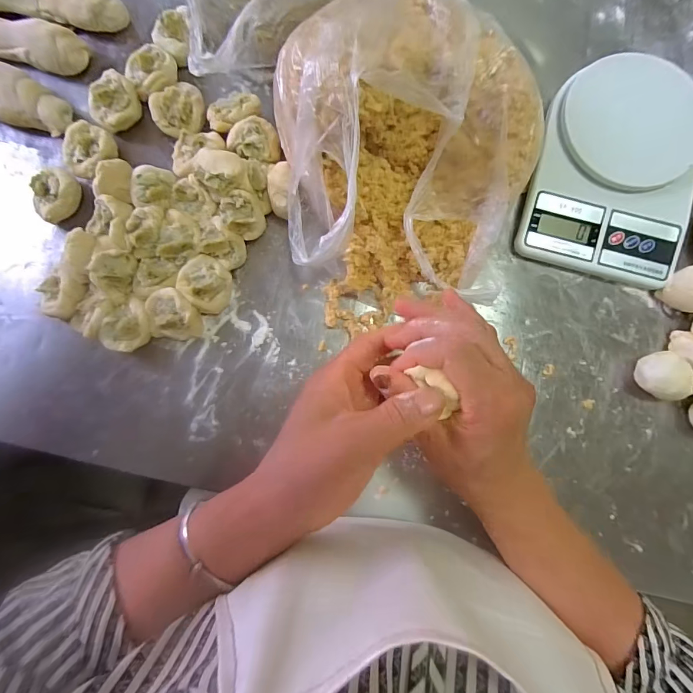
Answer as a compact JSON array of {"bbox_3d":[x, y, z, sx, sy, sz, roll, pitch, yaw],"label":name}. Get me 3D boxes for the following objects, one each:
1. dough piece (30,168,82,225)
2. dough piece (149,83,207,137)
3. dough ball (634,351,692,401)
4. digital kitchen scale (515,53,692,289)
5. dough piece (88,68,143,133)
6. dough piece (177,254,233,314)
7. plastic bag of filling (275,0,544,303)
[{"bbox_3d":[-0.277,-0.143,0.374,0.031,0.034,0.048,27,85,2],"label":"dough piece"},{"bbox_3d":[-0.165,-0.234,0.389,0.052,0.029,0.047,-33,86,-4],"label":"dough piece"},{"bbox_3d":[0.296,0.028,0.366,0.034,0.036,0.044,-6,85,-1],"label":"dough ball"},{"bbox_3d":[0.266,-0.169,0.380,0.152,0.047,0.195,17,85,1],"label":"digital kitchen scale"},{"bbox_3d":[-0.229,-0.239,0.384,0.039,0.034,0.048,43,86,3],"label":"dough piece"},{"bbox_3d":[-0.133,-0.060,0.372,0.044,0.029,0.047,0,84,-1],"label":"dough piece"},{"bbox_3d":[0.054,-0.169,0.337,0.210,0.125,0.233,0,84,-1],"label":"plastic bag of filling"}]

